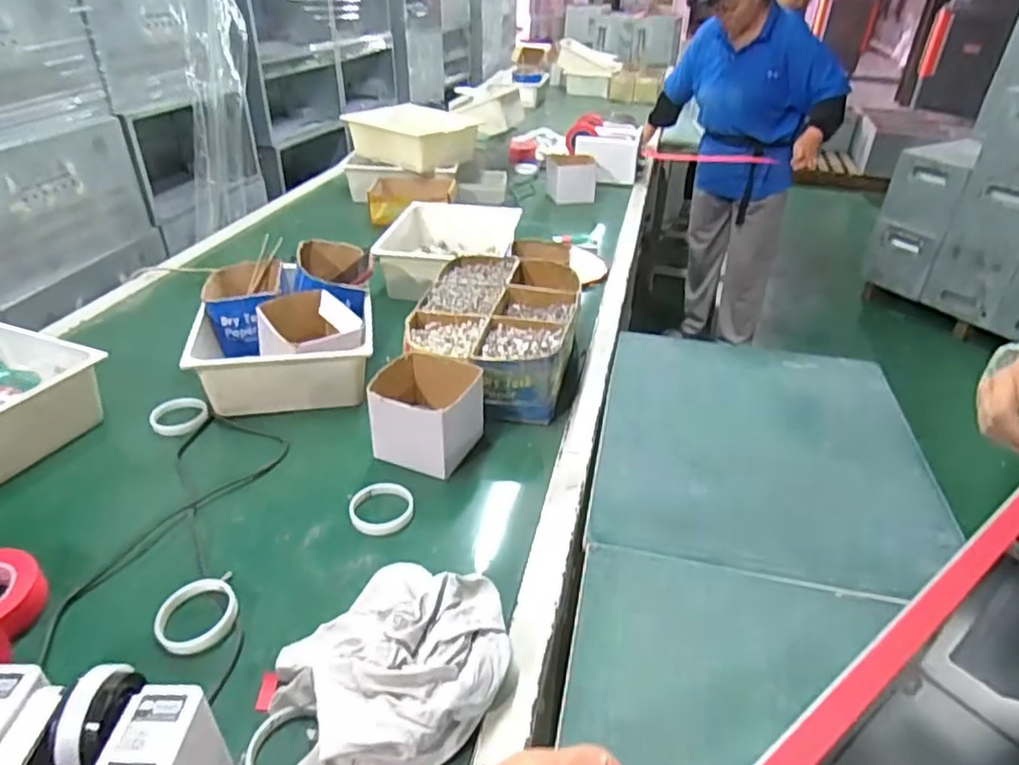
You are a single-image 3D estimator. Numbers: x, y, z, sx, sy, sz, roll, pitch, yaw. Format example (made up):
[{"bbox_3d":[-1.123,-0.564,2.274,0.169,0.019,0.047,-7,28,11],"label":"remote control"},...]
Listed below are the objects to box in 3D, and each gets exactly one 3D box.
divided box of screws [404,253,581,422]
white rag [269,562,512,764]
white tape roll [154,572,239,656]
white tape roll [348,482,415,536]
[{"bbox_3d":[-0.018,-0.093,1.185,0.274,0.119,0.406,7,34,9],"label":"divided box of screws"},{"bbox_3d":[-0.113,0.277,0.649,0.198,0.080,0.243,22,39,29],"label":"white rag"},{"bbox_3d":[-0.351,0.262,0.723,0.086,0.019,0.089,1,33,0],"label":"white tape roll"},{"bbox_3d":[-0.173,0.168,0.873,0.081,0.014,0.089,1,33,0],"label":"white tape roll"}]

